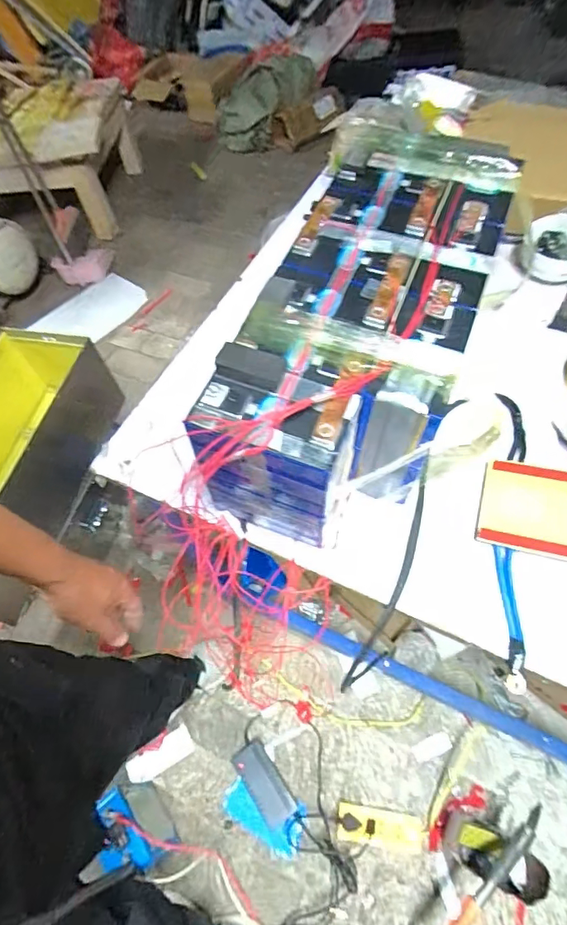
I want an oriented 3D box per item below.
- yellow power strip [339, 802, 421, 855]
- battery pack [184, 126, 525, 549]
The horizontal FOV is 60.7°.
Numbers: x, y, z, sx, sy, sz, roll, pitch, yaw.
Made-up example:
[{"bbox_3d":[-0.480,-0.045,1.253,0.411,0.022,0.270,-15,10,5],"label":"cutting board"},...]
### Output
[{"bbox_3d":[0.204,0.777,1.026,0.172,0.030,0.066,4,59,10],"label":"yellow power strip"},{"bbox_3d":[0.120,-0.174,0.616,0.235,0.180,0.548,17,62,17],"label":"battery pack"}]

